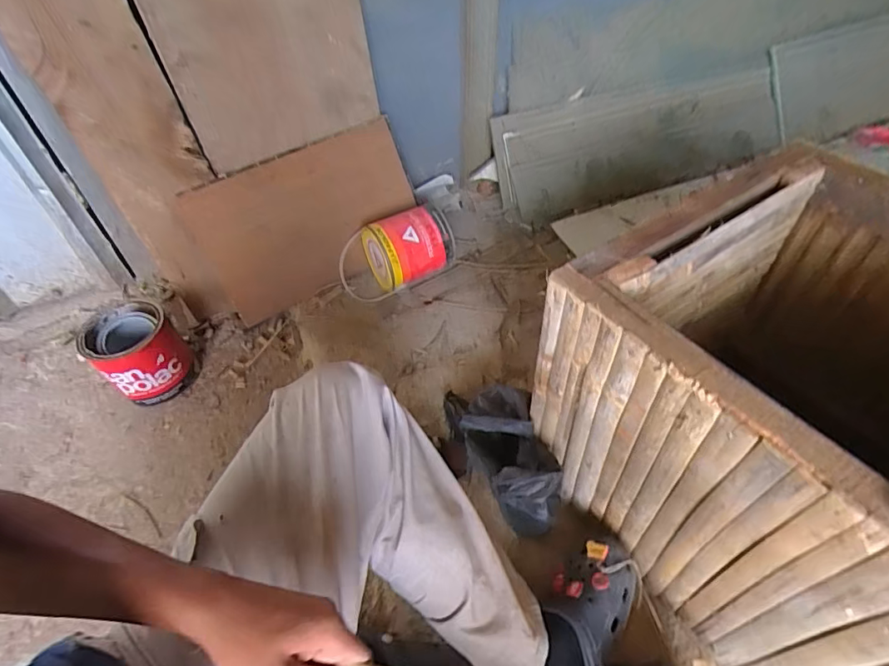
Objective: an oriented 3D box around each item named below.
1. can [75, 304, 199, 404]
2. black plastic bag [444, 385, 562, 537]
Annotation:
[{"bbox_3d":[-0.590,0.042,0.957,0.147,0.153,0.142,-2,50,2],"label":"can"},{"bbox_3d":[0.097,0.193,0.769,0.108,0.141,0.222,-17,51,-10],"label":"black plastic bag"}]

